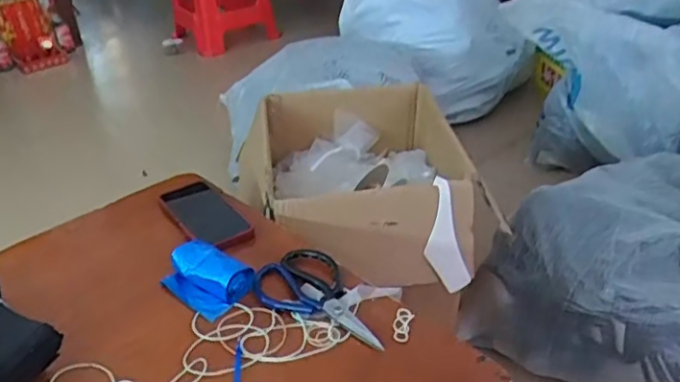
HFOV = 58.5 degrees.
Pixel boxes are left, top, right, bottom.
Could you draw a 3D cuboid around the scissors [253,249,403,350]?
[{"bbox_3d":[-0.012,0.120,0.726,0.176,0.018,0.103,14,36,26],"label":"scissors"}]

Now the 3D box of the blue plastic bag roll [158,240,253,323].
[{"bbox_3d":[-0.165,0.102,0.738,0.116,0.037,0.073,21,40,34],"label":"blue plastic bag roll"}]

